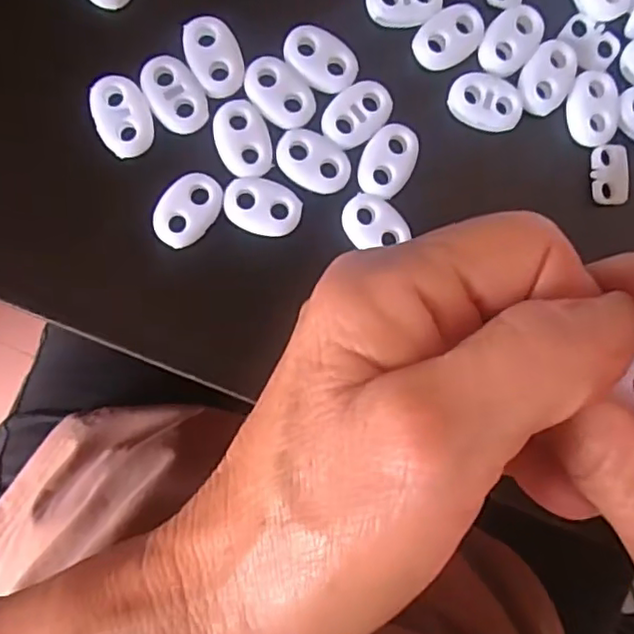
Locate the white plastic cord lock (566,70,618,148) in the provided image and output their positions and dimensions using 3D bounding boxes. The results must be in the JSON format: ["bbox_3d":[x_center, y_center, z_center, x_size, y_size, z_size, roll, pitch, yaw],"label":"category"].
[{"bbox_3d":[0.085,-0.064,0.192,0.015,0.004,0.023,-1,92,-6],"label":"white plastic cord lock"}]

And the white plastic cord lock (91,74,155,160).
[{"bbox_3d":[-0.055,-0.057,0.179,0.015,0.004,0.022,-20,94,-5],"label":"white plastic cord lock"}]

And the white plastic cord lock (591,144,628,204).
[{"bbox_3d":[0.092,-0.045,0.196,0.012,0.004,0.018,-9,93,-5],"label":"white plastic cord lock"}]

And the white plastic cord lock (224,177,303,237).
[{"bbox_3d":[-0.015,-0.032,0.181,0.022,0.004,0.015,16,91,-8],"label":"white plastic cord lock"}]

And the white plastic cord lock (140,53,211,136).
[{"bbox_3d":[-0.040,-0.063,0.179,0.015,0.004,0.022,-31,95,-4],"label":"white plastic cord lock"}]

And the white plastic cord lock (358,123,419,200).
[{"bbox_3d":[0.022,-0.046,0.185,0.016,0.004,0.021,20,90,-8],"label":"white plastic cord lock"}]

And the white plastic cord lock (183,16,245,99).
[{"bbox_3d":[-0.029,-0.075,0.180,0.014,0.004,0.022,-23,94,-5],"label":"white plastic cord lock"}]

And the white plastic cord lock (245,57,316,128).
[{"bbox_3d":[-0.010,-0.065,0.182,0.022,0.004,0.014,41,87,-8],"label":"white plastic cord lock"}]

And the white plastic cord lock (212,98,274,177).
[{"bbox_3d":[-0.021,-0.051,0.181,0.015,0.004,0.022,-16,95,-7],"label":"white plastic cord lock"}]

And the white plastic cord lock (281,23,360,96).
[{"bbox_3d":[0.001,-0.075,0.182,0.022,0.004,0.016,31,89,-6],"label":"white plastic cord lock"}]

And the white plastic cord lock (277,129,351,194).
[{"bbox_3d":[-0.001,-0.045,0.183,0.022,0.004,0.015,29,89,-8],"label":"white plastic cord lock"}]

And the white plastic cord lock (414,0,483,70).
[{"bbox_3d":[0.040,-0.084,0.189,0.022,0.004,0.015,-35,95,-4],"label":"white plastic cord lock"}]

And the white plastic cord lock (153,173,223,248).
[{"bbox_3d":[-0.037,-0.031,0.181,0.016,0.004,0.022,38,88,-8],"label":"white plastic cord lock"}]

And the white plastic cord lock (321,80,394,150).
[{"bbox_3d":[0.012,-0.060,0.185,0.022,0.004,0.015,-44,96,-3],"label":"white plastic cord lock"}]

